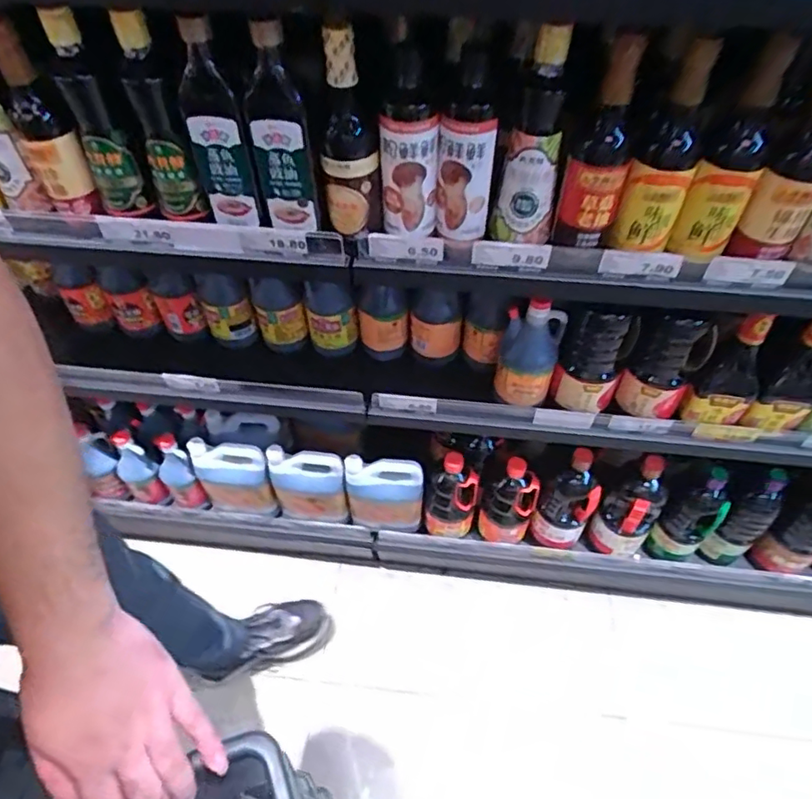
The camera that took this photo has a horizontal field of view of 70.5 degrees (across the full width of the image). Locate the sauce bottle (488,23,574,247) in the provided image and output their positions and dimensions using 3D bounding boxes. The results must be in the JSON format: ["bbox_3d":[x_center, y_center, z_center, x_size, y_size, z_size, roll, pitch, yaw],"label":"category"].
[{"bbox_3d":[0.134,-0.271,0.606,0.061,0.218,0.057,12,52,10],"label":"sauce bottle"}]

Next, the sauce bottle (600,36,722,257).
[{"bbox_3d":[0.268,-0.252,0.601,0.071,0.197,0.060,24,55,19],"label":"sauce bottle"}]

